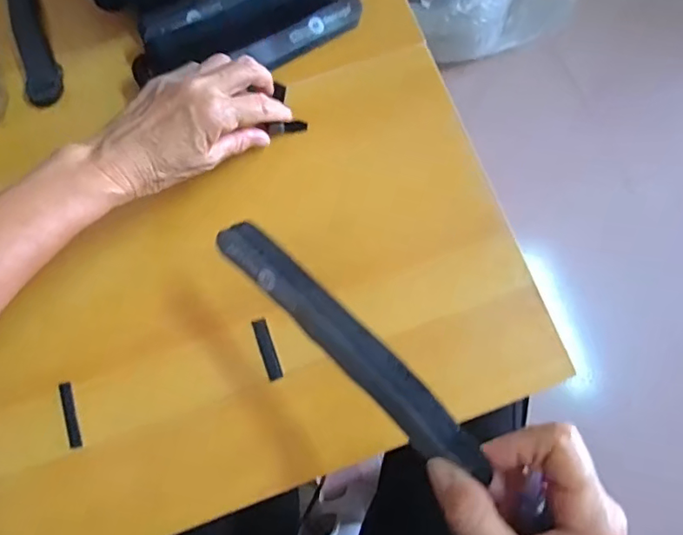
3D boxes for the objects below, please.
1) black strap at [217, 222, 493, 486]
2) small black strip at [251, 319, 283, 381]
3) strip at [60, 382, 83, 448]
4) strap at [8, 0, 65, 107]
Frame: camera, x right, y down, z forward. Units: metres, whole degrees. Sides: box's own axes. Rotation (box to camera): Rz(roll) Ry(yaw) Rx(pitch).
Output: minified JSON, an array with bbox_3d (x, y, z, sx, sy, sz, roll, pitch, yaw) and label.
[{"bbox_3d":[0.001,0.038,0.291,0.026,0.014,0.190,-44,70,-11],"label":"black strap"},{"bbox_3d":[-0.054,0.060,0.392,0.011,0.004,0.046,-19,77,-6],"label":"small black strip"},{"bbox_3d":[-0.193,0.105,0.382,0.009,0.004,0.046,-18,77,-6],"label":"strip"},{"bbox_3d":[-0.271,-0.231,0.450,0.030,0.007,0.205,-17,77,-6],"label":"strap"}]

